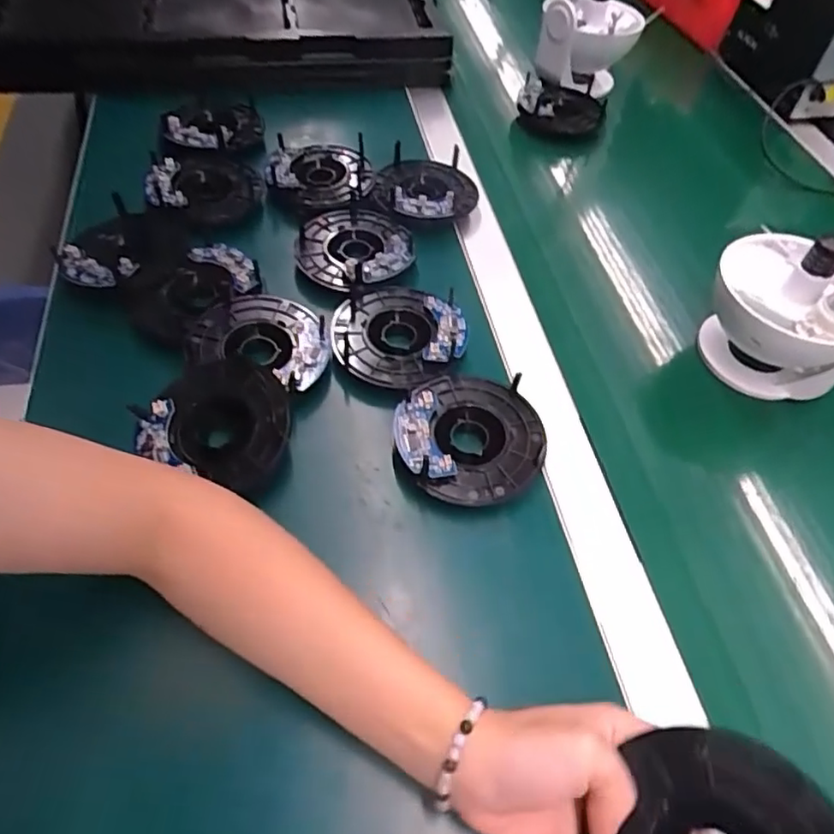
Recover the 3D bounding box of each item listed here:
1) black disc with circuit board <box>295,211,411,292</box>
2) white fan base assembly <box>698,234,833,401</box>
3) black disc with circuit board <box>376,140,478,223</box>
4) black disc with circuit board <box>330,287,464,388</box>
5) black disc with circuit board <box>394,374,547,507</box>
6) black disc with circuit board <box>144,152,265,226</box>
[{"bbox_3d":[-0.055,-0.150,0.521,0.096,0.018,0.107,-10,56,-9],"label":"black disc with circuit board"},{"bbox_3d":[0.281,-0.078,0.467,0.116,0.114,0.106,38,61,23],"label":"white fan base assembly"},{"bbox_3d":[0.009,-0.227,0.583,0.097,0.019,0.101,1,55,-1],"label":"black disc with circuit board"},{"bbox_3d":[-0.014,-0.068,0.467,0.099,0.014,0.099,1,55,-1],"label":"black disc with circuit board"},{"bbox_3d":[0.037,0.011,0.414,0.100,0.021,0.100,1,55,-1],"label":"black disc with circuit board"},{"bbox_3d":[-0.195,-0.218,0.563,0.097,0.023,0.098,-4,55,-4],"label":"black disc with circuit board"}]

